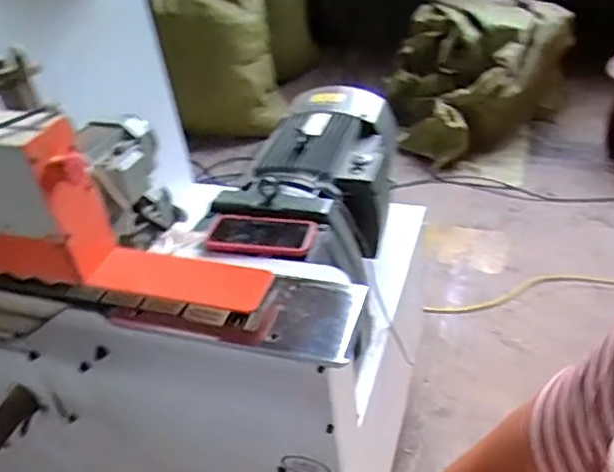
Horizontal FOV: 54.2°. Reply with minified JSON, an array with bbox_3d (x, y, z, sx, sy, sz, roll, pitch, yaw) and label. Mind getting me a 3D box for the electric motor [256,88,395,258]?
[{"bbox_3d":[0.061,-0.162,1.302,0.227,0.188,0.383,2,41,11],"label":"electric motor"}]

